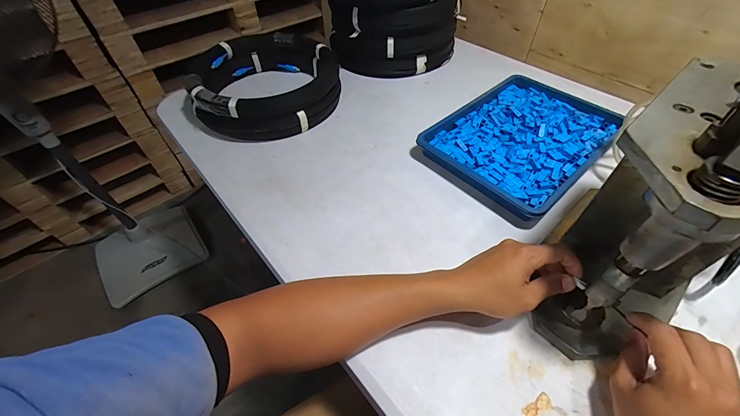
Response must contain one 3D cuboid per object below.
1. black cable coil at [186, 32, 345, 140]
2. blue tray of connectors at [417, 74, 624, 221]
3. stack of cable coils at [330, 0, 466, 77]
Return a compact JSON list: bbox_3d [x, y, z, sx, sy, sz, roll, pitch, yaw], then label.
[{"bbox_3d":[-0.219,-0.257,0.660,0.275,0.100,0.280,-1,50,2],"label":"black cable coil"},{"bbox_3d":[0.285,-0.135,0.576,0.333,0.038,0.236,-34,57,-23],"label":"blue tray of connectors"},{"bbox_3d":[0.050,-0.479,0.741,0.295,0.243,0.259,-3,50,0],"label":"stack of cable coils"}]

